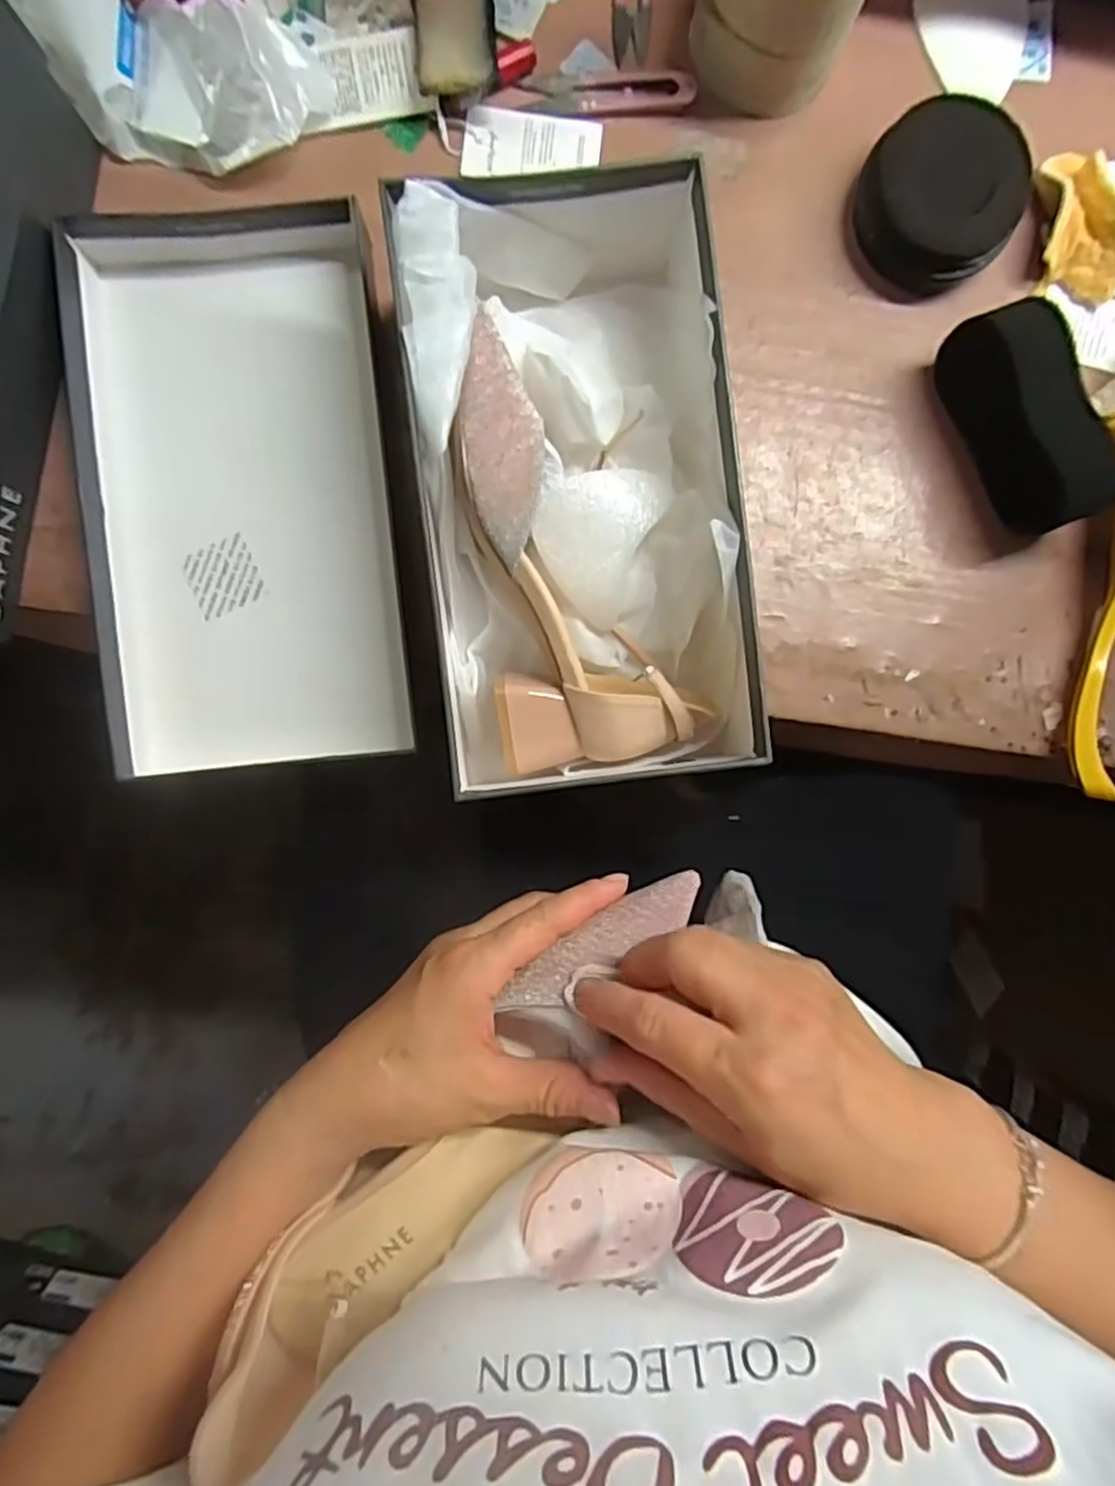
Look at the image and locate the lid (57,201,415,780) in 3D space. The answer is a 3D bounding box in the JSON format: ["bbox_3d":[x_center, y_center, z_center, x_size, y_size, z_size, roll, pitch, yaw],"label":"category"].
[{"bbox_3d":[-0.178,-0.141,0.423,0.164,0.036,0.313,-5,92,-3],"label":"lid"}]

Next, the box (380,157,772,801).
[{"bbox_3d":[0.010,-0.131,0.395,0.163,0.092,0.308,-6,92,-3],"label":"box"}]

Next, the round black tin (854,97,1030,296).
[{"bbox_3d":[0.223,-0.319,0.428,0.089,0.039,0.093,0,92,-3],"label":"round black tin"}]

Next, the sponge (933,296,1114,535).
[{"bbox_3d":[0.268,-0.184,0.423,0.043,0.062,0.128,-27,93,-2],"label":"sponge"}]

